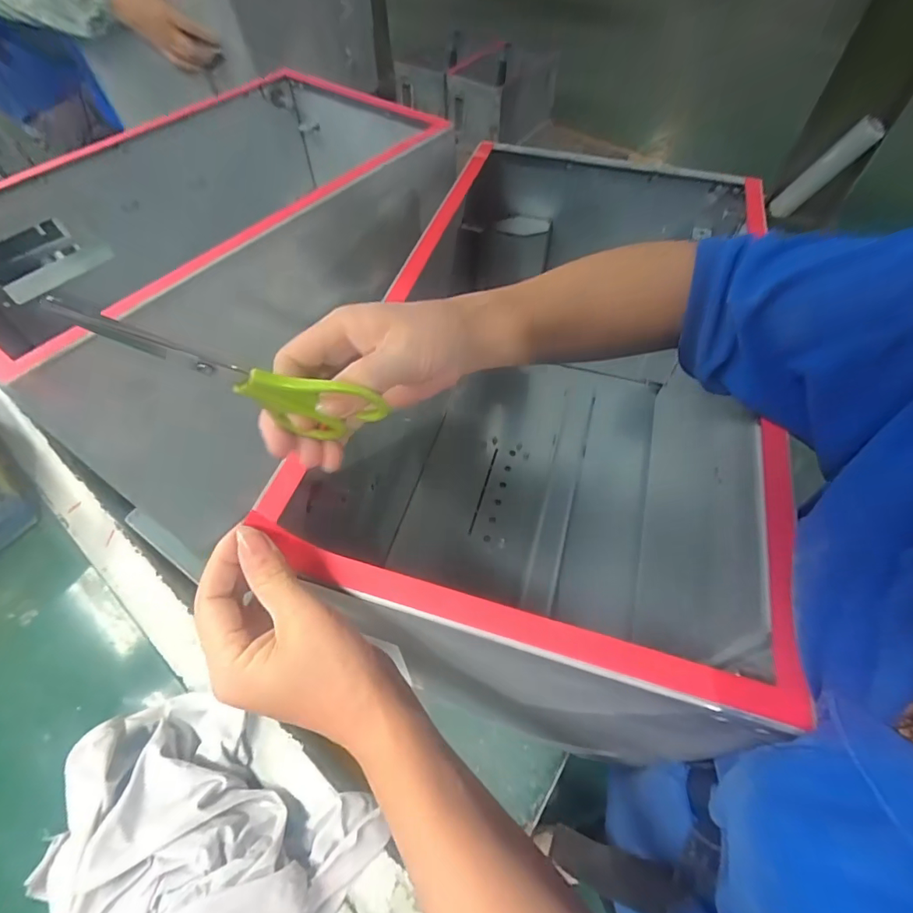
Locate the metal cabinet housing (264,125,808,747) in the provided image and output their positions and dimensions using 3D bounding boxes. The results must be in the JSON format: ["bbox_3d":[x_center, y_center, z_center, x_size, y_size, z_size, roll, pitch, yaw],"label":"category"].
[{"bbox_3d":[0.095,-0.023,0.530,0.300,0.372,0.526,14,57,10],"label":"metal cabinet housing"}]

